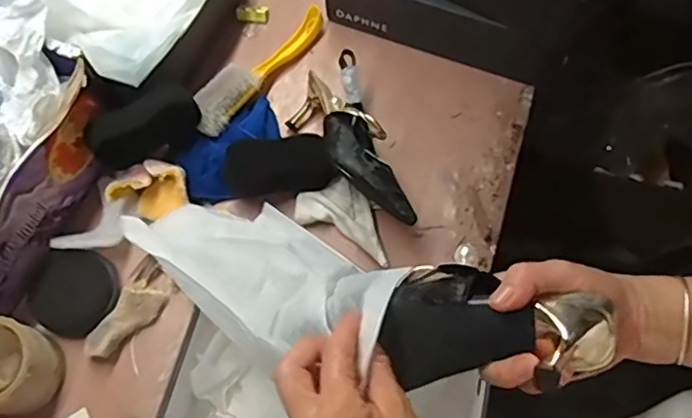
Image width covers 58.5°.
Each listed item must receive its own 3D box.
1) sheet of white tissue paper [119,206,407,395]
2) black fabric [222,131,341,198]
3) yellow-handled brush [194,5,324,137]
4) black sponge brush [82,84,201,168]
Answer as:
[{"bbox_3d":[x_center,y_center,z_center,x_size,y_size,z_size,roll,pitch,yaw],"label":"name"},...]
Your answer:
[{"bbox_3d":[-0.068,0.048,0.499,0.306,0.072,0.109,18,64,45],"label":"sheet of white tissue paper"},{"bbox_3d":[-0.079,-0.054,0.731,0.129,0.028,0.064,-4,67,-1],"label":"black fabric"},{"bbox_3d":[-0.110,-0.183,0.792,0.047,0.054,0.232,33,72,14],"label":"yellow-handled brush"},{"bbox_3d":[-0.233,-0.096,0.712,0.126,0.073,0.034,-26,69,-10],"label":"black sponge brush"}]

